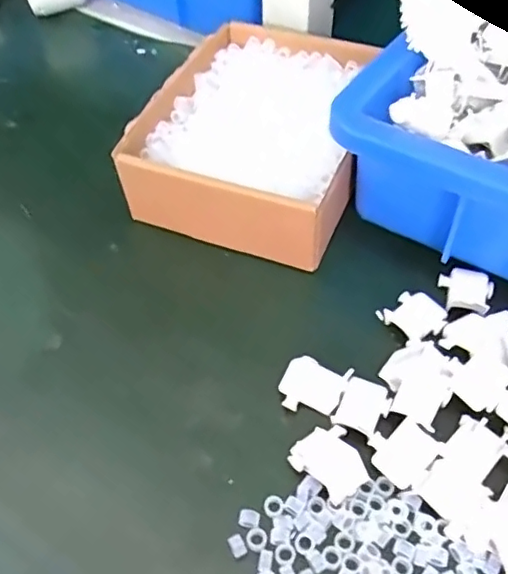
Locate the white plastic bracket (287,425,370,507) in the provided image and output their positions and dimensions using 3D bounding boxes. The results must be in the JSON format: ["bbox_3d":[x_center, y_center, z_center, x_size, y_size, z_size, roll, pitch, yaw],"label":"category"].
[{"bbox_3d":[0.036,0.081,0.276,0.028,0.004,0.033,-32,58,-19],"label":"white plastic bracket"}]

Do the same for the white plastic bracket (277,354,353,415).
[{"bbox_3d":[0.030,0.049,0.300,0.032,0.009,0.029,21,58,18],"label":"white plastic bracket"}]

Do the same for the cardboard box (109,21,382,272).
[{"bbox_3d":[0.005,-0.104,0.394,0.135,0.052,0.188,16,56,15],"label":"cardboard box"}]

